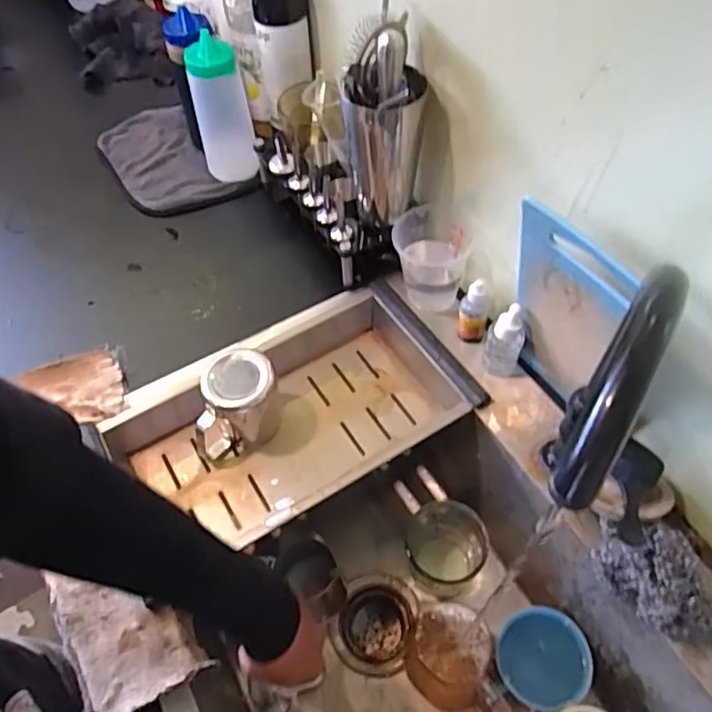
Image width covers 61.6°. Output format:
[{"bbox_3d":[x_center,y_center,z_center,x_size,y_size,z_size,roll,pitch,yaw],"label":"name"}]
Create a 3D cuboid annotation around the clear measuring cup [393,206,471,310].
[{"bbox_3d":[0.085,-0.111,0.683,0.078,0.090,0.087,-1,55,1],"label":"clear measuring cup"}]

